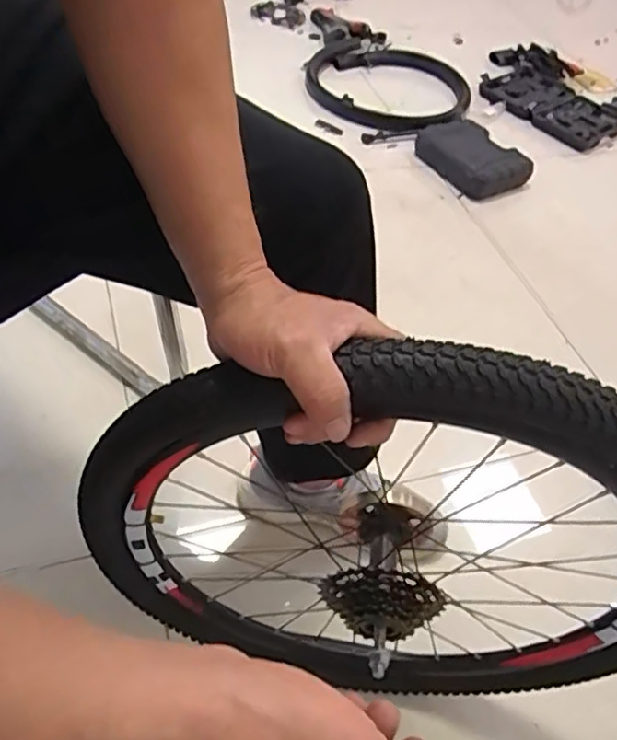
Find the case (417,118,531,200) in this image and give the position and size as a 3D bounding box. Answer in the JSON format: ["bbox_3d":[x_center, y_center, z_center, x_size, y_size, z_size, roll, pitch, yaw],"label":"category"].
[{"bbox_3d":[0.401,-0.529,1.513,0.197,0.058,0.259,-22,56,-25],"label":"case"}]

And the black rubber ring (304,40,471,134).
[{"bbox_3d":[0.216,-0.792,1.718,0.458,0.042,0.453,4,49,-5],"label":"black rubber ring"}]

